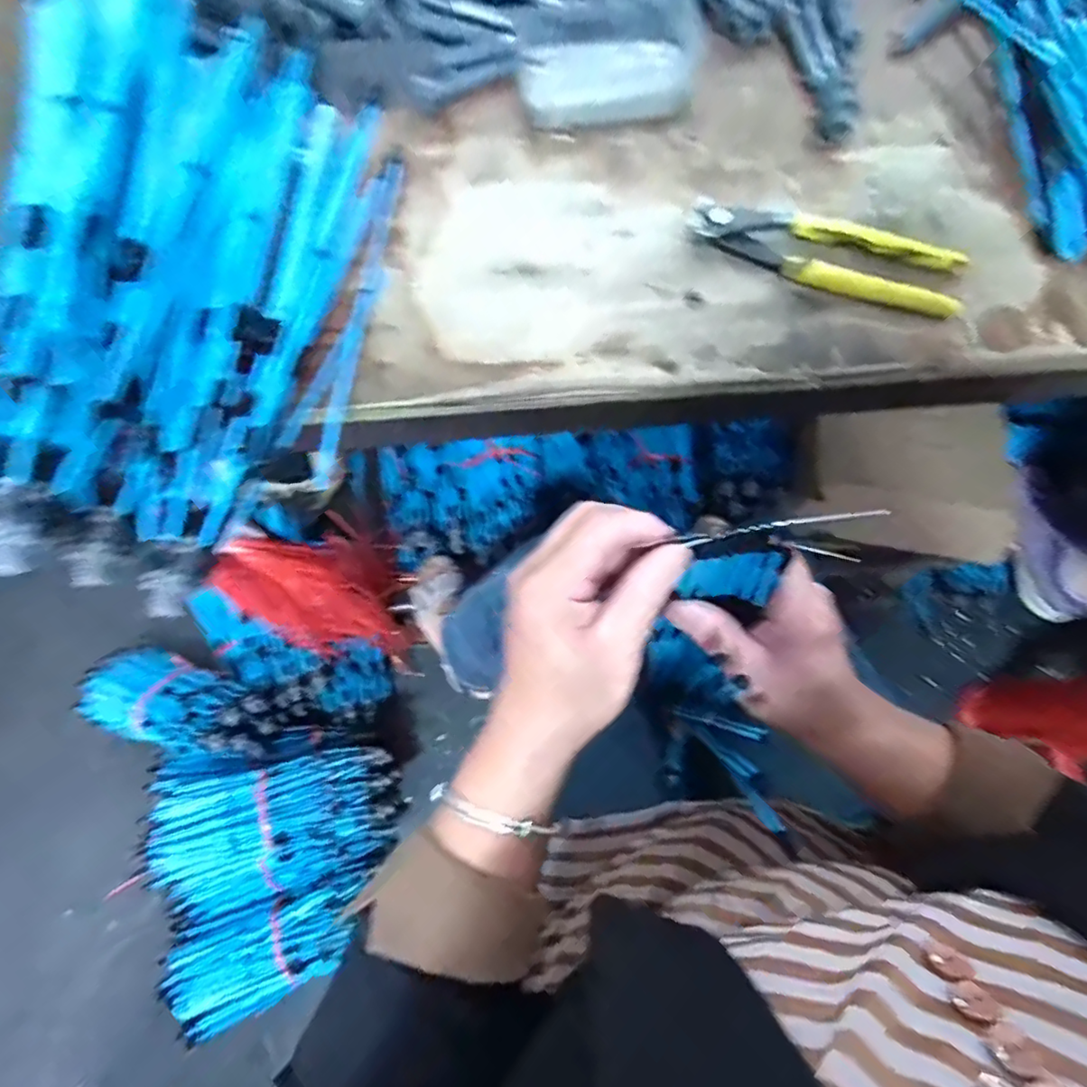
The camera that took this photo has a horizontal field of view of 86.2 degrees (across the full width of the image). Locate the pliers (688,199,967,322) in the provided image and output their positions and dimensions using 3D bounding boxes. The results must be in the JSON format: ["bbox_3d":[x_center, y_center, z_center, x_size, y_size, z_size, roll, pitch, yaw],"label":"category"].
[{"bbox_3d":[0.166,-0.175,0.343,0.159,0.016,0.044,20,74,6],"label":"pliers"}]

